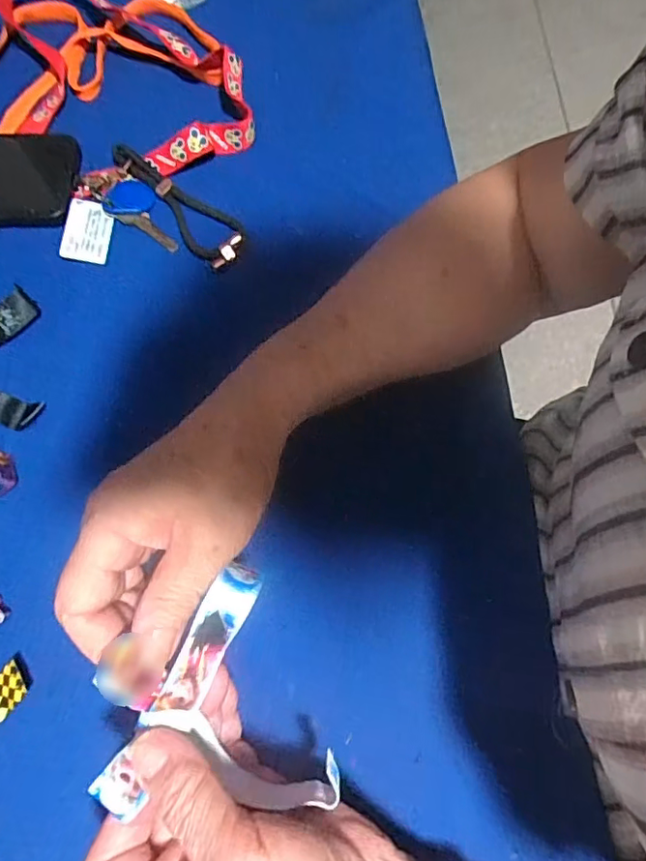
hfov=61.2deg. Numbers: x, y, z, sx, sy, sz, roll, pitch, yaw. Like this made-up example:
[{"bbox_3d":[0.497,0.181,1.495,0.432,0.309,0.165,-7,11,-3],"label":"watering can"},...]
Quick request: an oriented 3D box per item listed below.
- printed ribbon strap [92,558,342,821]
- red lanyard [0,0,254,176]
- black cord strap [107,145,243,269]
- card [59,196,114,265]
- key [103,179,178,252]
[{"bbox_3d":[-0.052,0.126,0.242,0.088,0.036,0.101,-22,72,-8],"label":"printed ribbon strap"},{"bbox_3d":[-0.166,-0.289,0.424,0.182,0.032,0.213,-17,72,-7],"label":"red lanyard"},{"bbox_3d":[-0.105,-0.165,0.393,0.123,0.011,0.039,43,76,13],"label":"black cord strap"},{"bbox_3d":[-0.168,-0.142,0.388,0.031,0.006,0.046,5,71,1],"label":"card"},{"bbox_3d":[-0.126,-0.157,0.392,0.066,0.004,0.034,34,74,10],"label":"key"}]

